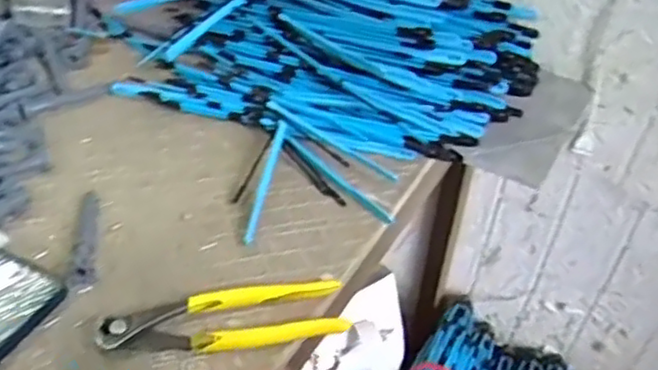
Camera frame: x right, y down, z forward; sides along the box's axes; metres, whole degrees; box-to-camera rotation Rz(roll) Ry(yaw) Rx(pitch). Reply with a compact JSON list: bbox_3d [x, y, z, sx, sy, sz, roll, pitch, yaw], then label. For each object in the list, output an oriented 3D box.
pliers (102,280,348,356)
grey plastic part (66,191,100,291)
[{"bbox_3d":[-0.071,0.091,0.466,0.163,0.015,0.047,-4,41,-11],"label":"pliers"},{"bbox_3d":[-0.186,0.037,0.521,0.018,0.013,0.107,-3,41,-10],"label":"grey plastic part"}]

